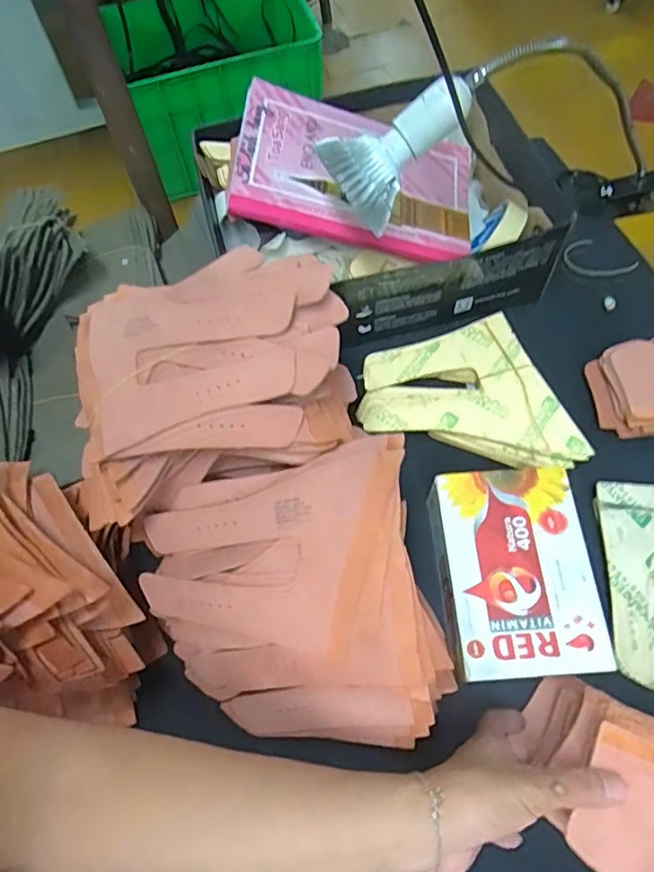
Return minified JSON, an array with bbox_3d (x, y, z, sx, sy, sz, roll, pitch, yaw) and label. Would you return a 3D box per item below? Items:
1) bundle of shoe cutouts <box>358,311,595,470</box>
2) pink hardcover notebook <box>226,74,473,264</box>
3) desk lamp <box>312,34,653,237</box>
[{"bbox_3d":[0.129,-0.024,0.540,0.173,0.013,0.173,-20,65,-7],"label":"bundle of shoe cutouts"},{"bbox_3d":[0.034,-0.269,0.589,0.254,0.025,0.166,11,67,-13],"label":"pink hardcover notebook"},{"bbox_3d":[0.210,-0.290,0.543,0.473,0.152,0.084,-13,61,-33],"label":"desk lamp"}]

